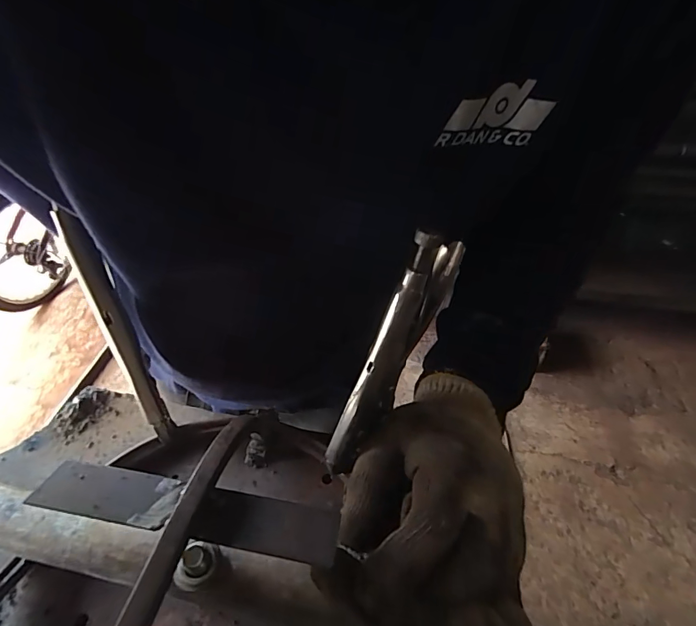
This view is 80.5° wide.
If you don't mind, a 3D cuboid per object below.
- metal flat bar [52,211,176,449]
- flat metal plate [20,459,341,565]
[{"bbox_3d":[-0.141,0.013,0.254,0.017,0.151,0.008,-23,19,-23],"label":"metal flat bar"},{"bbox_3d":[-0.075,0.090,0.190,0.138,0.005,0.025,9,37,6],"label":"flat metal plate"}]

